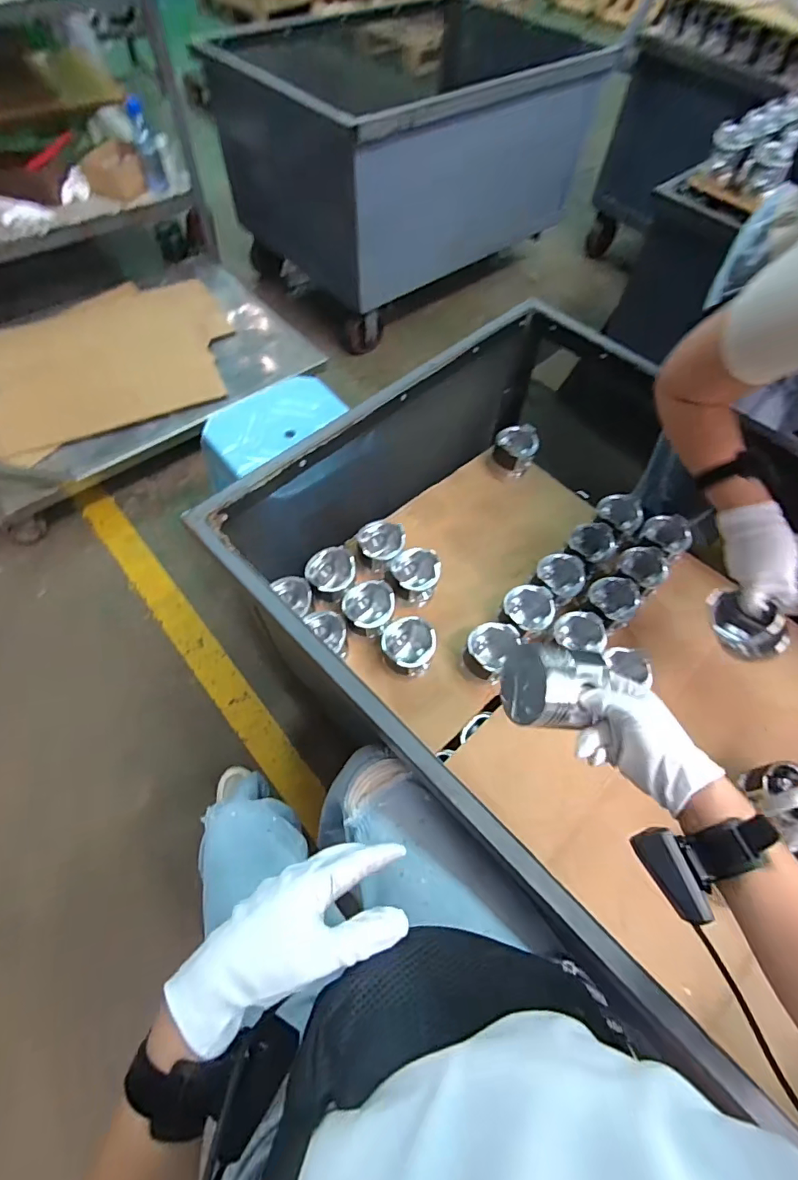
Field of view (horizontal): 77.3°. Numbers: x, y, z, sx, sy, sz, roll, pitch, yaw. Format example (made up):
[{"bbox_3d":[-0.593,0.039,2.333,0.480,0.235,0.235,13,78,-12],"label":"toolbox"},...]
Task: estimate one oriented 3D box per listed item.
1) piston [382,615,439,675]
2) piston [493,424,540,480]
[{"bbox_3d":[0.015,0.091,0.794,0.082,0.053,0.083,1,61,-2],"label":"piston"},{"bbox_3d":[0.237,-0.282,1.027,0.085,0.082,0.076,20,62,8],"label":"piston"}]

